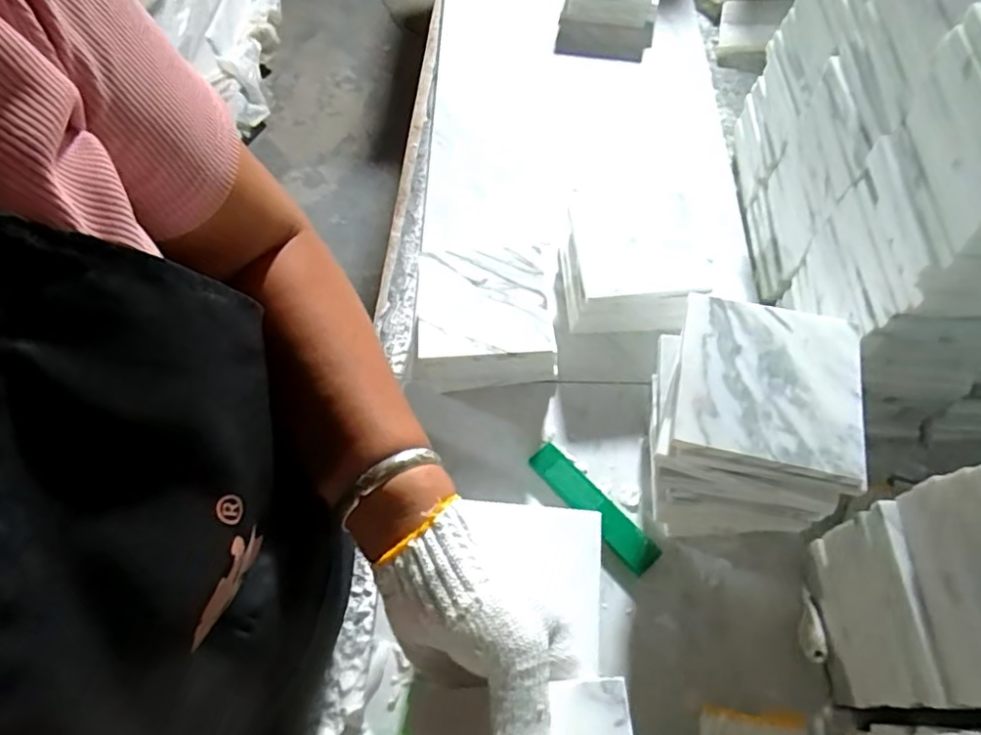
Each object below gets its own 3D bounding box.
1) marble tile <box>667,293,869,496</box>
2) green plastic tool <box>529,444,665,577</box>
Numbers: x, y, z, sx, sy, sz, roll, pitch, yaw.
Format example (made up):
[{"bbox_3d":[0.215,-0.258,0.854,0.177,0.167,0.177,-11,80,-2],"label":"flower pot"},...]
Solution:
[{"bbox_3d":[0.161,0.010,0.356,0.101,0.012,0.101,12,65,8],"label":"marble tile"},{"bbox_3d":[0.075,0.102,0.456,0.025,0.008,0.114,-40,69,-16],"label":"green plastic tool"}]

